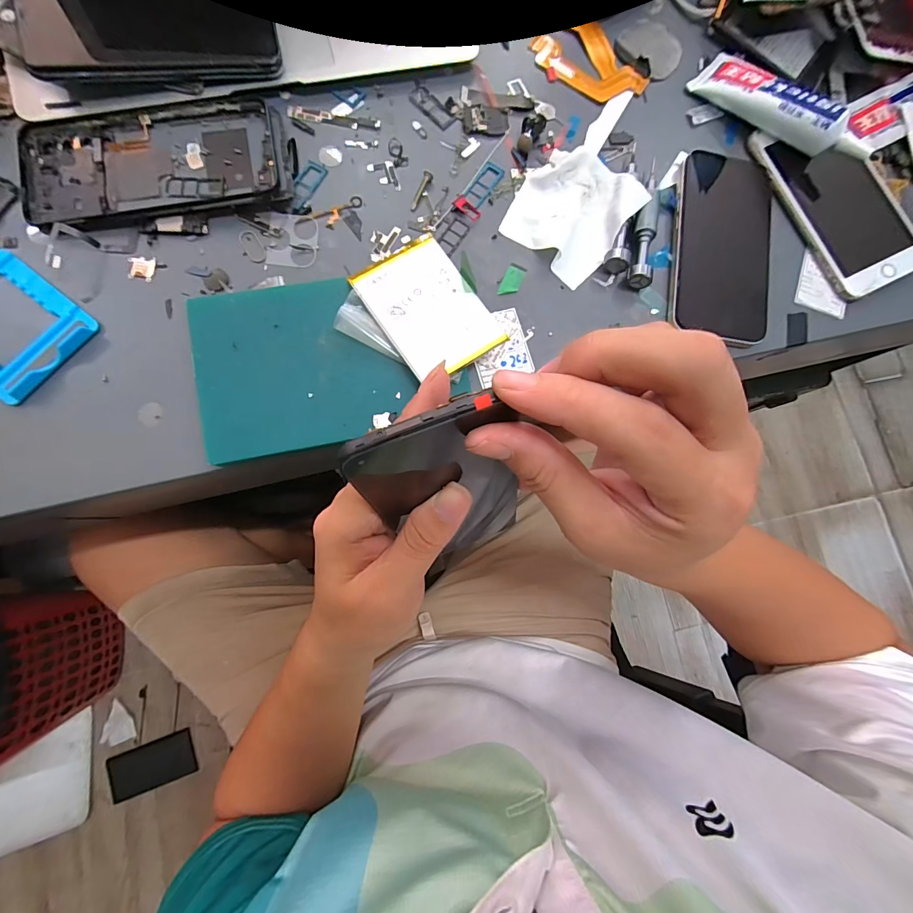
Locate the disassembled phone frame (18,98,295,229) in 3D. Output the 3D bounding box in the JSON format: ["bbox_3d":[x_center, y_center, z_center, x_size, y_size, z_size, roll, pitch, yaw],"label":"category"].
[{"bbox_3d":[-0.200,-0.199,0.268,0.167,0.013,0.075,-13,82,-7],"label":"disassembled phone frame"}]

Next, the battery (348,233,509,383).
[{"bbox_3d":[-0.018,-0.095,0.256,0.063,0.004,0.089,-33,84,-11],"label":"battery"}]

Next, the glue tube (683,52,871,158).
[{"bbox_3d":[0.252,-0.271,0.308,0.041,0.025,0.139,-43,75,-8],"label":"glue tube"}]

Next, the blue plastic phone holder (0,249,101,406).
[{"bbox_3d":[-0.282,-0.082,0.248,0.086,0.013,0.070,38,79,2],"label":"blue plastic phone holder"}]

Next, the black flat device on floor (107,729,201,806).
[{"bbox_3d":[-0.647,0.659,0.853,0.166,0.014,0.091,-18,80,-8],"label":"black flat device on floor"}]

